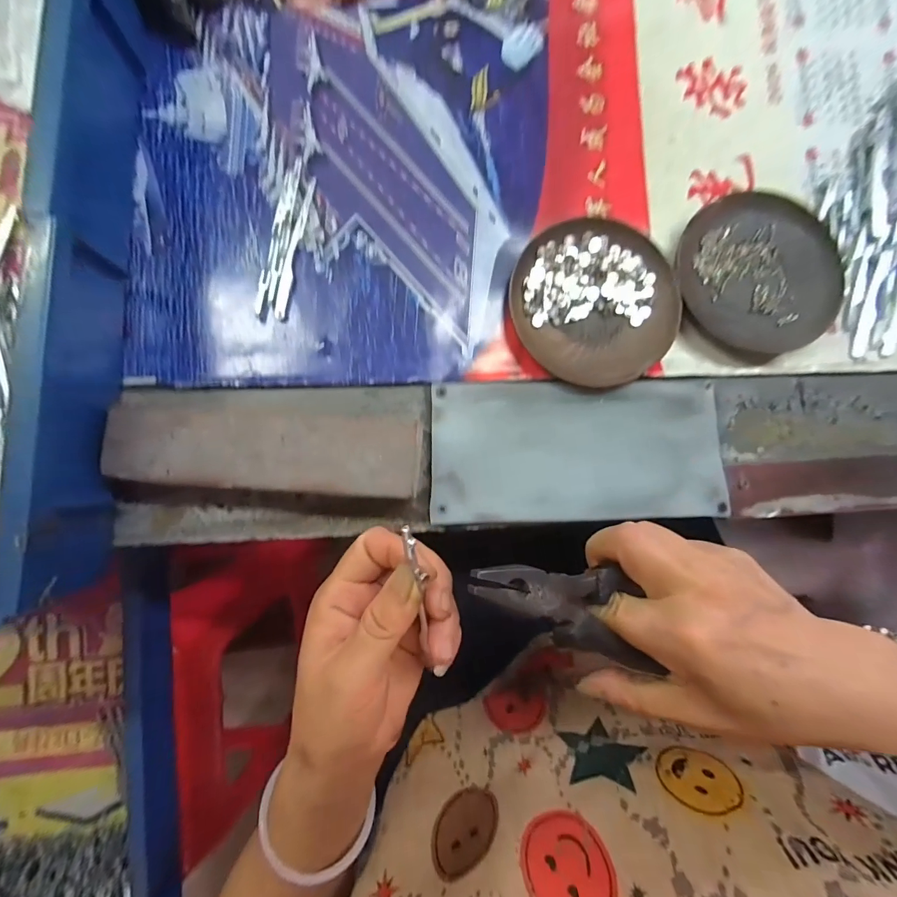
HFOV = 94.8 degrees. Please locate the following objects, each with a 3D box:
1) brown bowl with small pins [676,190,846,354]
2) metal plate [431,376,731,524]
[{"bbox_3d":[0.222,-0.125,0.296,0.116,0.014,0.107,0,85,-3],"label":"brown bowl with small pins"},{"bbox_3d":[0.088,0.000,0.277,0.196,0.010,0.092,-1,85,-3],"label":"metal plate"}]

